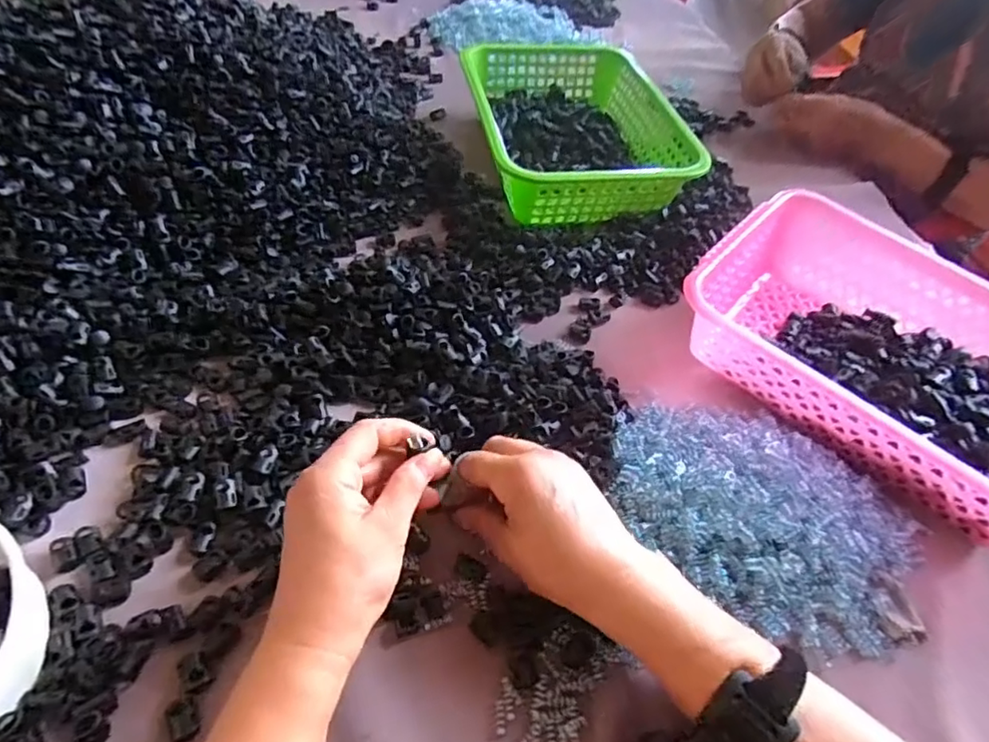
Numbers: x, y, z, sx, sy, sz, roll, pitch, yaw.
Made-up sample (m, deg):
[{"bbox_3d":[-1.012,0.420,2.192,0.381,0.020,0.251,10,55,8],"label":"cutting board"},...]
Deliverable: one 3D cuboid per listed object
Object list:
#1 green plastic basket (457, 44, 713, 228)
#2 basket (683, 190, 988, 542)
[{"bbox_3d":[0.083,-0.285,0.697,0.217,0.092,0.289,-5,53,-10],"label":"green plastic basket"},{"bbox_3d":[0.323,-0.012,0.481,0.304,0.078,0.215,39,58,22],"label":"basket"}]

